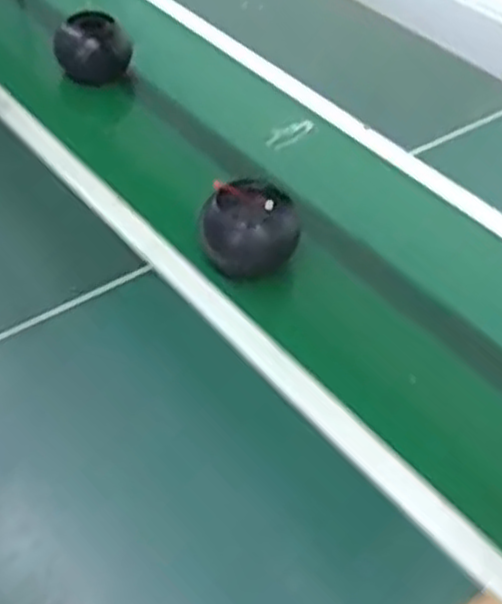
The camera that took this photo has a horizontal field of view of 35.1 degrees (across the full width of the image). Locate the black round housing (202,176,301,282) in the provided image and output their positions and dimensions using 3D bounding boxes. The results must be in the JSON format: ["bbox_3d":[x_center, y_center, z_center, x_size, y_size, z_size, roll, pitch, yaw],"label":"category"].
[{"bbox_3d":[-0.001,-0.102,1.031,0.123,0.095,0.112,3,45,-3],"label":"black round housing"}]

